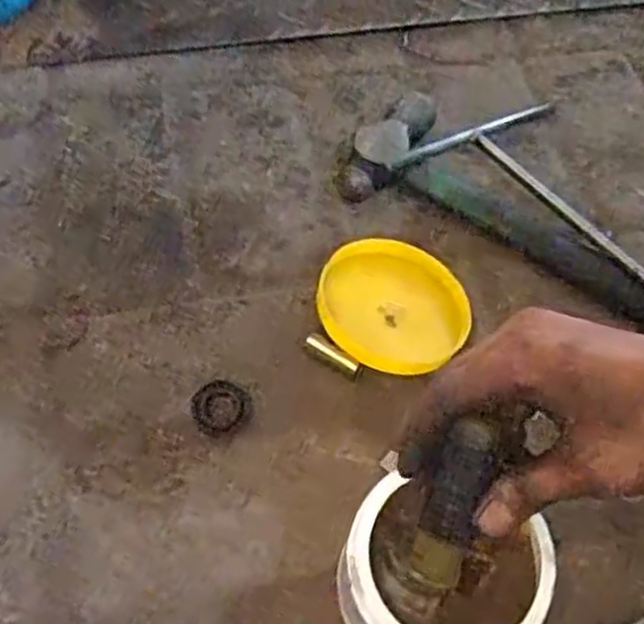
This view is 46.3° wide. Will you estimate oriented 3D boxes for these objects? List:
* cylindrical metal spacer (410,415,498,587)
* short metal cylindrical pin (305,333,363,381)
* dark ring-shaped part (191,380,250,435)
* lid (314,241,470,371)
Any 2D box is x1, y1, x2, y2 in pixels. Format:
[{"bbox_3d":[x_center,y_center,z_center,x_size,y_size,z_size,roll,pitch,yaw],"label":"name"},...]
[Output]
[{"bbox_3d":[0.061,0.093,0.353,0.025,0.086,0.018,14,24,3],"label":"cylindrical metal spacer"},{"bbox_3d":[0.007,0.031,0.510,0.043,0.014,0.012,34,63,15],"label":"short metal cylindrical pin"},{"bbox_3d":[-0.066,0.061,0.488,0.036,0.006,0.036,2,60,-3],"label":"dark ring-shaped part"},{"bbox_3d":[0.052,-0.005,0.531,0.108,0.027,0.104,2,60,-3],"label":"lid"}]

